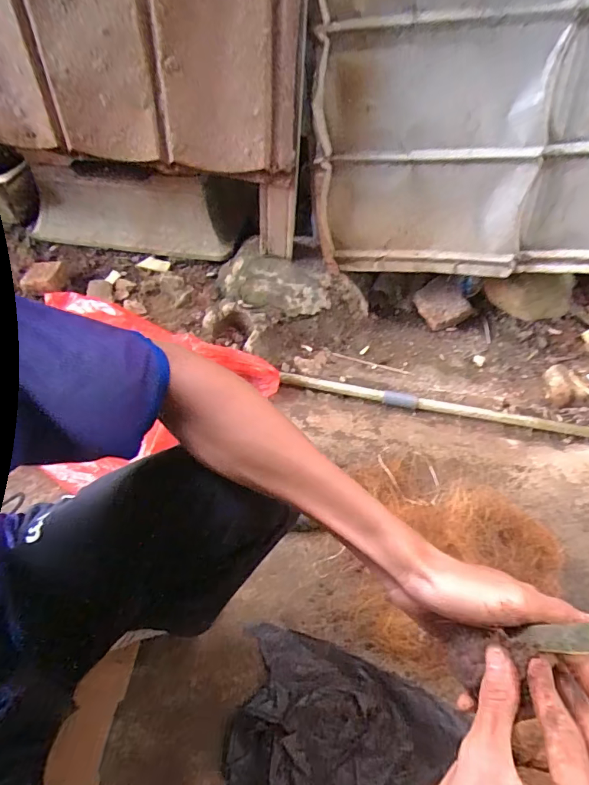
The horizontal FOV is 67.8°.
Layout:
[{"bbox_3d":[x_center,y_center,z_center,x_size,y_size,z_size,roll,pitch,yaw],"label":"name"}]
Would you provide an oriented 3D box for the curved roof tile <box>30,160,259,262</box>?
[{"bbox_3d":[-0.372,-0.445,1.077,0.569,0.194,0.048,10,35,7],"label":"curved roof tile"}]

